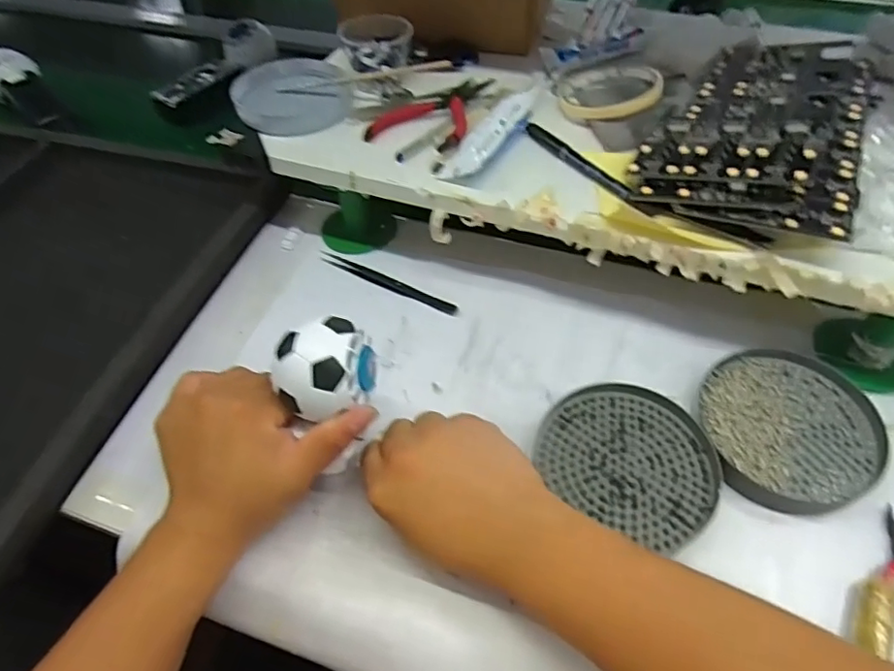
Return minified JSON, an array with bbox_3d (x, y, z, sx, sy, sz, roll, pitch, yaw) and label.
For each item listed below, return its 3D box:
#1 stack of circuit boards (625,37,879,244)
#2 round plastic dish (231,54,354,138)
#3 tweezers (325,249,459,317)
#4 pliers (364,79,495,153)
[{"bbox_3d":[0.238,-0.164,0.440,0.139,0.041,0.243,22,55,19],"label":"stack of circuit boards"},{"bbox_3d":[-0.139,-0.220,0.520,0.099,0.015,0.117,-14,52,-9],"label":"round plastic dish"},{"bbox_3d":[-0.050,-0.045,0.488,0.133,0.004,0.013,25,56,21],"label":"tweezers"},{"bbox_3d":[-0.016,-0.192,0.490,0.084,0.015,0.123,11,52,10],"label":"pliers"}]

